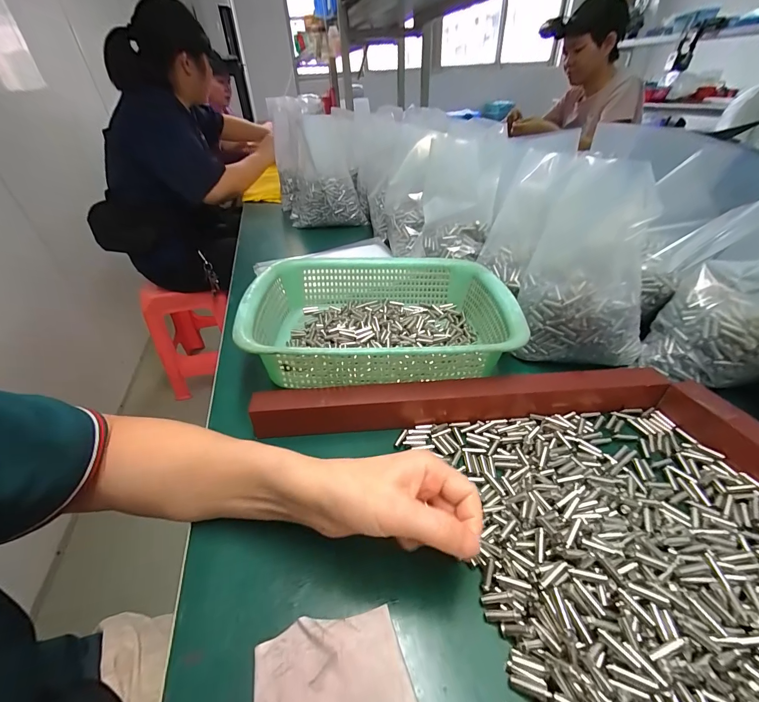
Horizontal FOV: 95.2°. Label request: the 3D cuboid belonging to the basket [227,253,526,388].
[{"bbox_3d":[0.002,-0.042,0.422,0.291,0.086,0.224,-2,39,2],"label":"basket"}]

